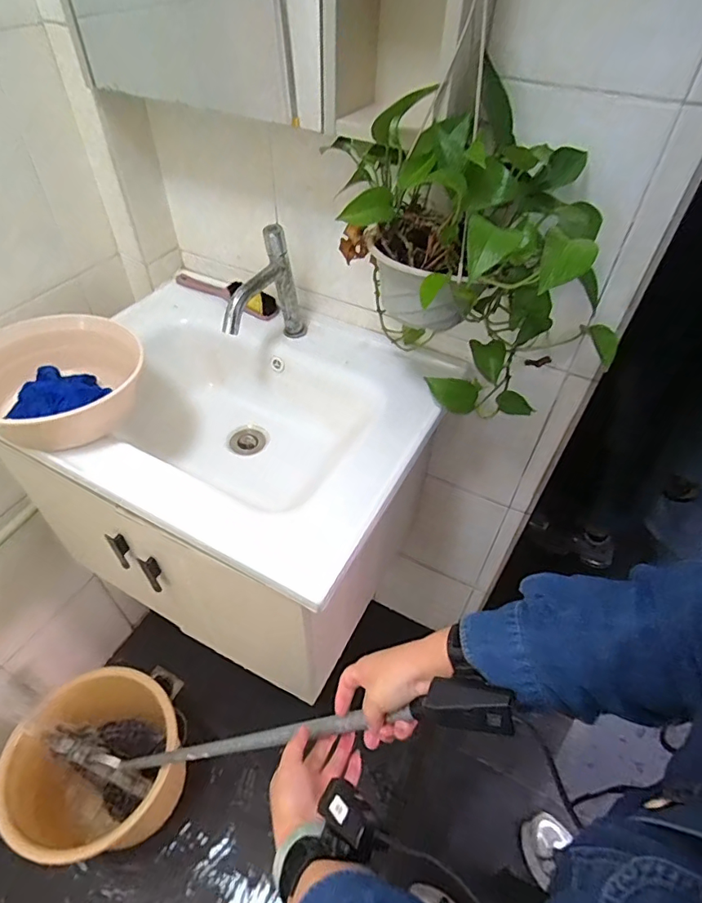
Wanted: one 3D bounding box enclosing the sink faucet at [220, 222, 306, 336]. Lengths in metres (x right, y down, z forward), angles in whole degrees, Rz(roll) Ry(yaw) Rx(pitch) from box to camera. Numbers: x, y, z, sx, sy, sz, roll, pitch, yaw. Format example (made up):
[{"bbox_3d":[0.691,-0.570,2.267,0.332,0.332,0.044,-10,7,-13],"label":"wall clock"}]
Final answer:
[{"bbox_3d":[-0.141,-0.243,0.789,0.035,0.188,0.170,30,52,23],"label":"sink faucet"}]

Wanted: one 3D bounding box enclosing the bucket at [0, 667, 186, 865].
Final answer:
[{"bbox_3d":[-0.535,0.688,1.085,0.325,0.295,0.285,-25,53,-24],"label":"bucket"}]

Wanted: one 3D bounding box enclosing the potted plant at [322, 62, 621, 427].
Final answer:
[{"bbox_3d":[0.142,-0.214,0.632,0.238,0.356,0.353,-29,54,-27],"label":"potted plant"}]

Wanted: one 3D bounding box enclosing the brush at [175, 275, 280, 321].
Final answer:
[{"bbox_3d":[-0.242,-0.307,0.938,0.235,0.043,0.045,28,51,22],"label":"brush"}]

